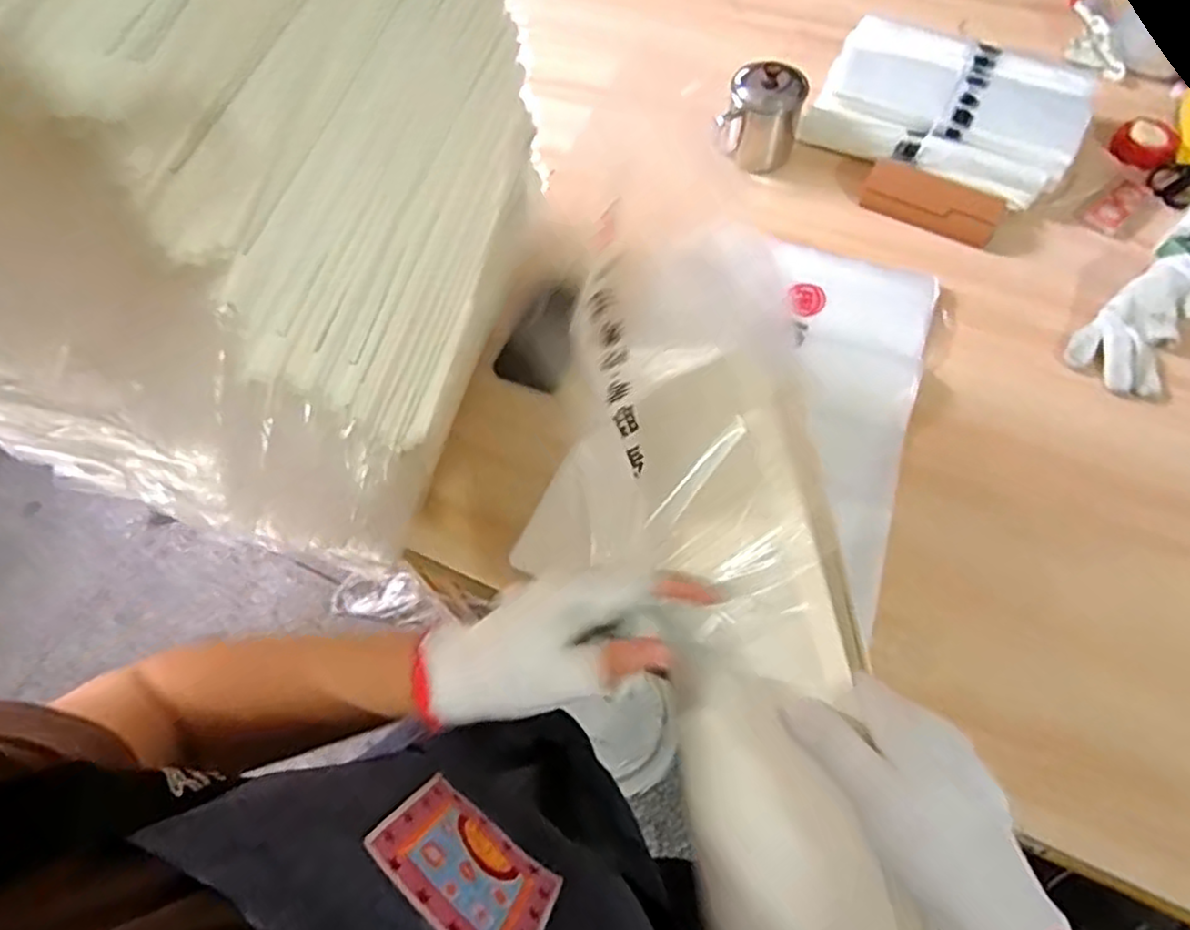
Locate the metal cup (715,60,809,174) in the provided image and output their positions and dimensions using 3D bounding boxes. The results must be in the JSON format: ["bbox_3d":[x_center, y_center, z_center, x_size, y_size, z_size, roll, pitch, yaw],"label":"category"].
[{"bbox_3d":[0.206,-0.429,0.839,0.089,0.090,0.089,-1,63,2],"label":"metal cup"}]

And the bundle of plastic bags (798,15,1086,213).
[{"bbox_3d":[0.433,-0.439,0.844,0.300,0.068,0.203,24,66,14],"label":"bundle of plastic bags"}]

